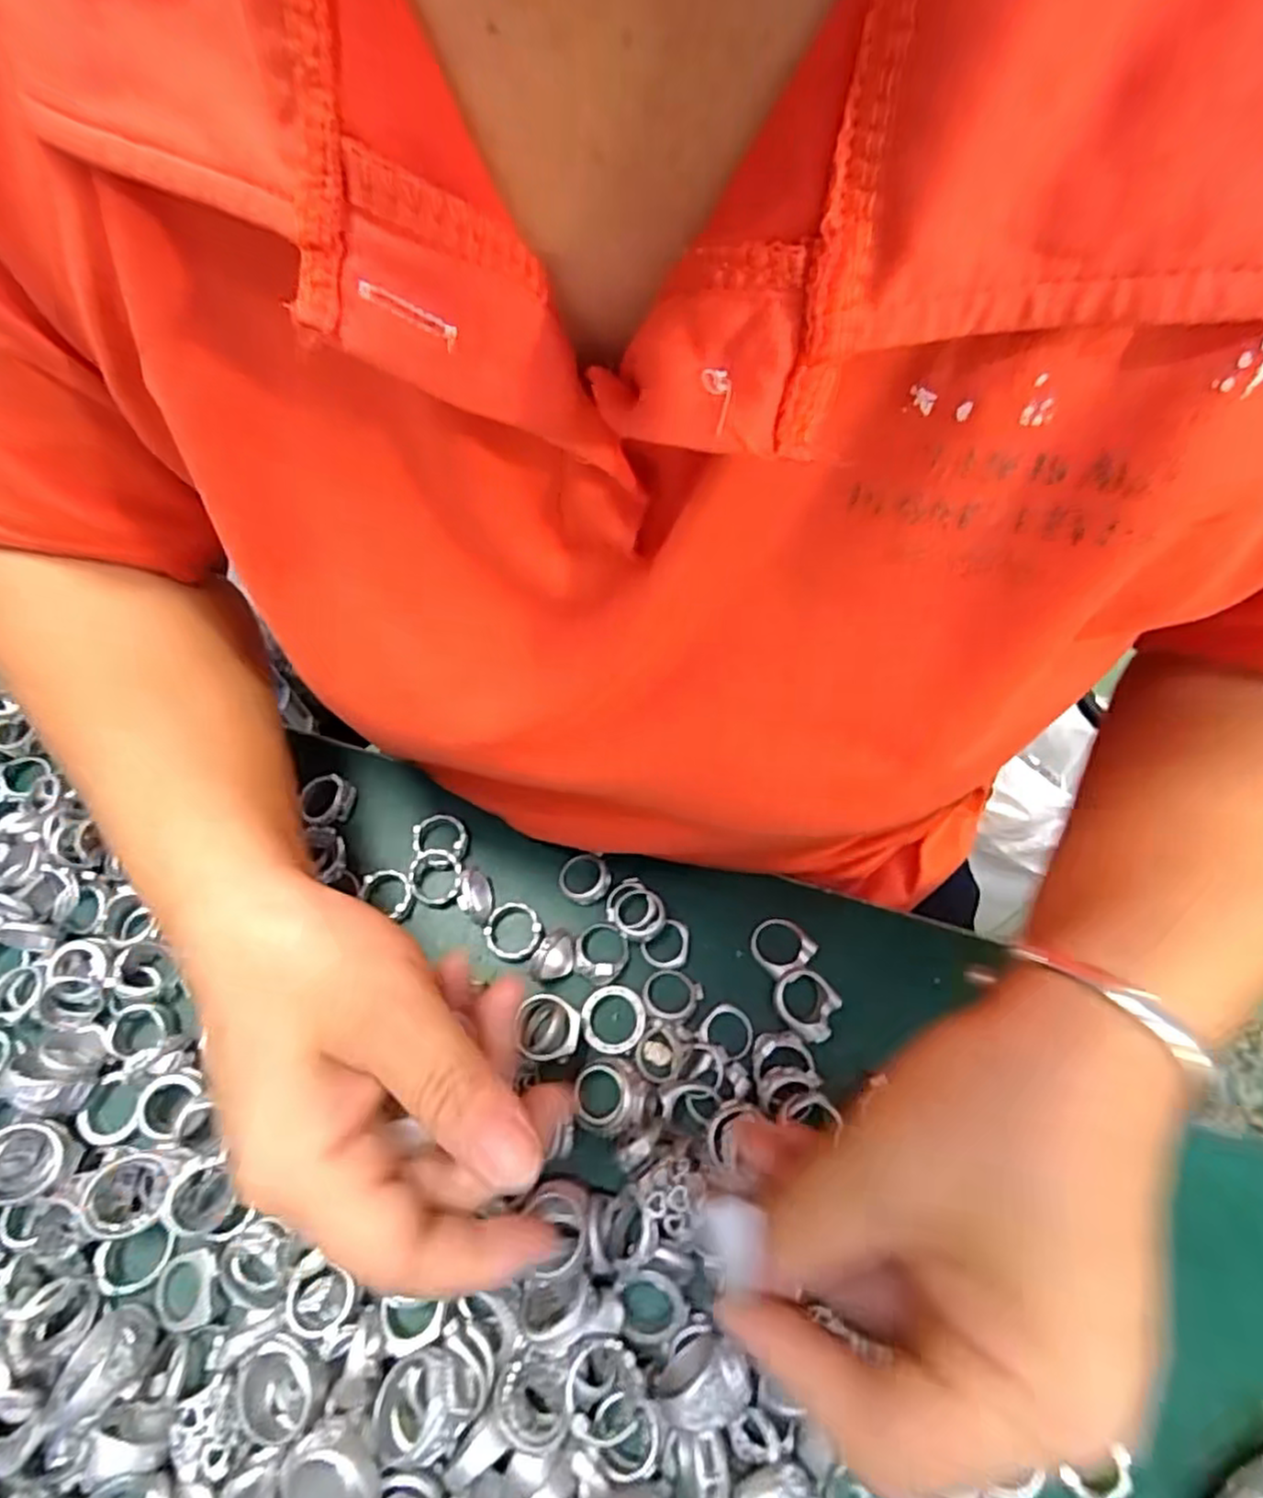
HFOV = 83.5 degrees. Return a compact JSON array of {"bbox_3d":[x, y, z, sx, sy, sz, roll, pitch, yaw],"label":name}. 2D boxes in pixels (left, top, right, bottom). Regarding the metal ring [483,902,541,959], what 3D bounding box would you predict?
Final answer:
[{"bbox_3d":[-0.050,0.076,0.296,0.023,0.004,0.022,0,62,1],"label":"metal ring"}]

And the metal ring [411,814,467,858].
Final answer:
[{"bbox_3d":[-0.086,0.038,0.314,0.024,0.008,0.020,-2,66,0],"label":"metal ring"}]

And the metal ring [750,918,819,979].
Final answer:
[{"bbox_3d":[0.061,0.081,0.291,0.022,0.006,0.024,0,62,1],"label":"metal ring"}]

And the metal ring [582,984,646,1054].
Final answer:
[{"bbox_3d":[-0.007,0.107,0.280,0.025,0.004,0.025,0,62,1],"label":"metal ring"}]

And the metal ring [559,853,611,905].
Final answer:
[{"bbox_3d":[-0.021,0.056,0.306,0.021,0.006,0.022,0,62,1],"label":"metal ring"}]

